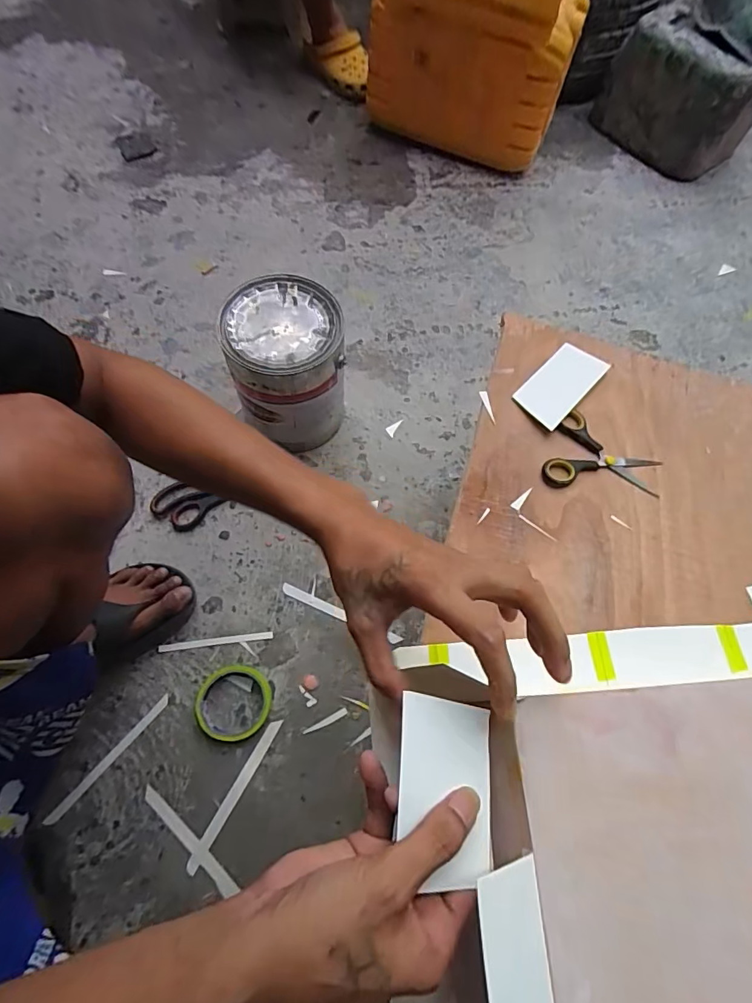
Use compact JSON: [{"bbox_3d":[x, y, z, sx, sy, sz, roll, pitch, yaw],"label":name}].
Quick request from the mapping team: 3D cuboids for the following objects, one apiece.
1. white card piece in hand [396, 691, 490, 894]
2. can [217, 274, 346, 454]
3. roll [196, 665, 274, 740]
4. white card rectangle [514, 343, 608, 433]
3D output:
[{"bbox_3d":[0.039,0.159,0.262,0.052,0.004,0.089,8,66,-6],"label":"white card piece in hand"},{"bbox_3d":[-0.127,-0.190,0.689,0.149,0.202,0.153,1,68,-3],"label":"can"},{"bbox_3d":[-0.185,0.258,0.601,0.094,0.010,0.087,1,68,-3],"label":"roll"},{"bbox_3d":[0.210,-0.136,0.533,0.061,0.010,0.121,38,69,22],"label":"white card rectangle"}]

